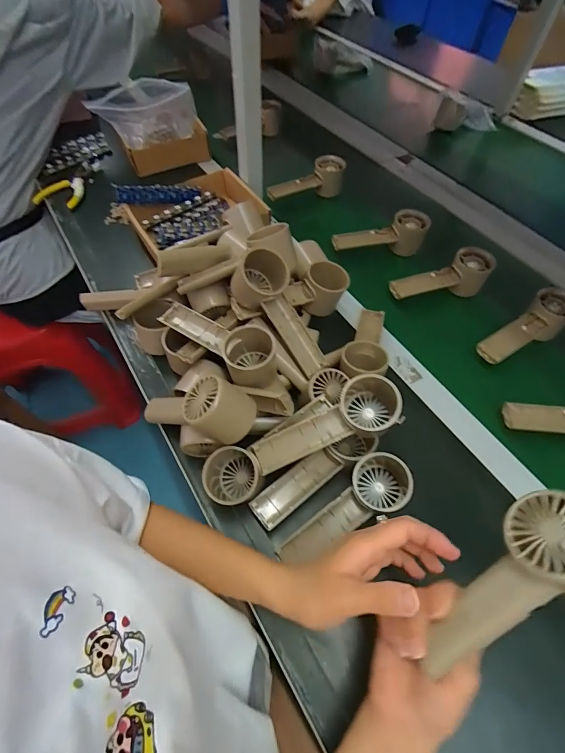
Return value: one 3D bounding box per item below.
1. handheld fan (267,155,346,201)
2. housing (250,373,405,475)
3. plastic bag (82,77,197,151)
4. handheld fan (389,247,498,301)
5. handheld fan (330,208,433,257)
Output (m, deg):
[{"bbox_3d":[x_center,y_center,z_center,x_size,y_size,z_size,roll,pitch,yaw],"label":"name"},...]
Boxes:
[{"bbox_3d":[0.042,-0.369,0.717,0.160,0.076,0.048,-20,60,-12],"label":"handheld fan"},{"bbox_3d":[0.046,0.051,0.389,0.163,0.059,0.068,-27,61,1],"label":"housing"},{"bbox_3d":[-0.256,-0.494,0.697,0.178,0.126,0.114,-19,60,-11],"label":"plastic bag"},{"bbox_3d":[0.244,-0.143,0.568,0.159,0.061,0.067,-21,61,-12],"label":"handheld fan"},{"bbox_3d":[0.165,-0.241,0.629,0.159,0.056,0.052,-5,59,-2],"label":"handheld fan"}]

